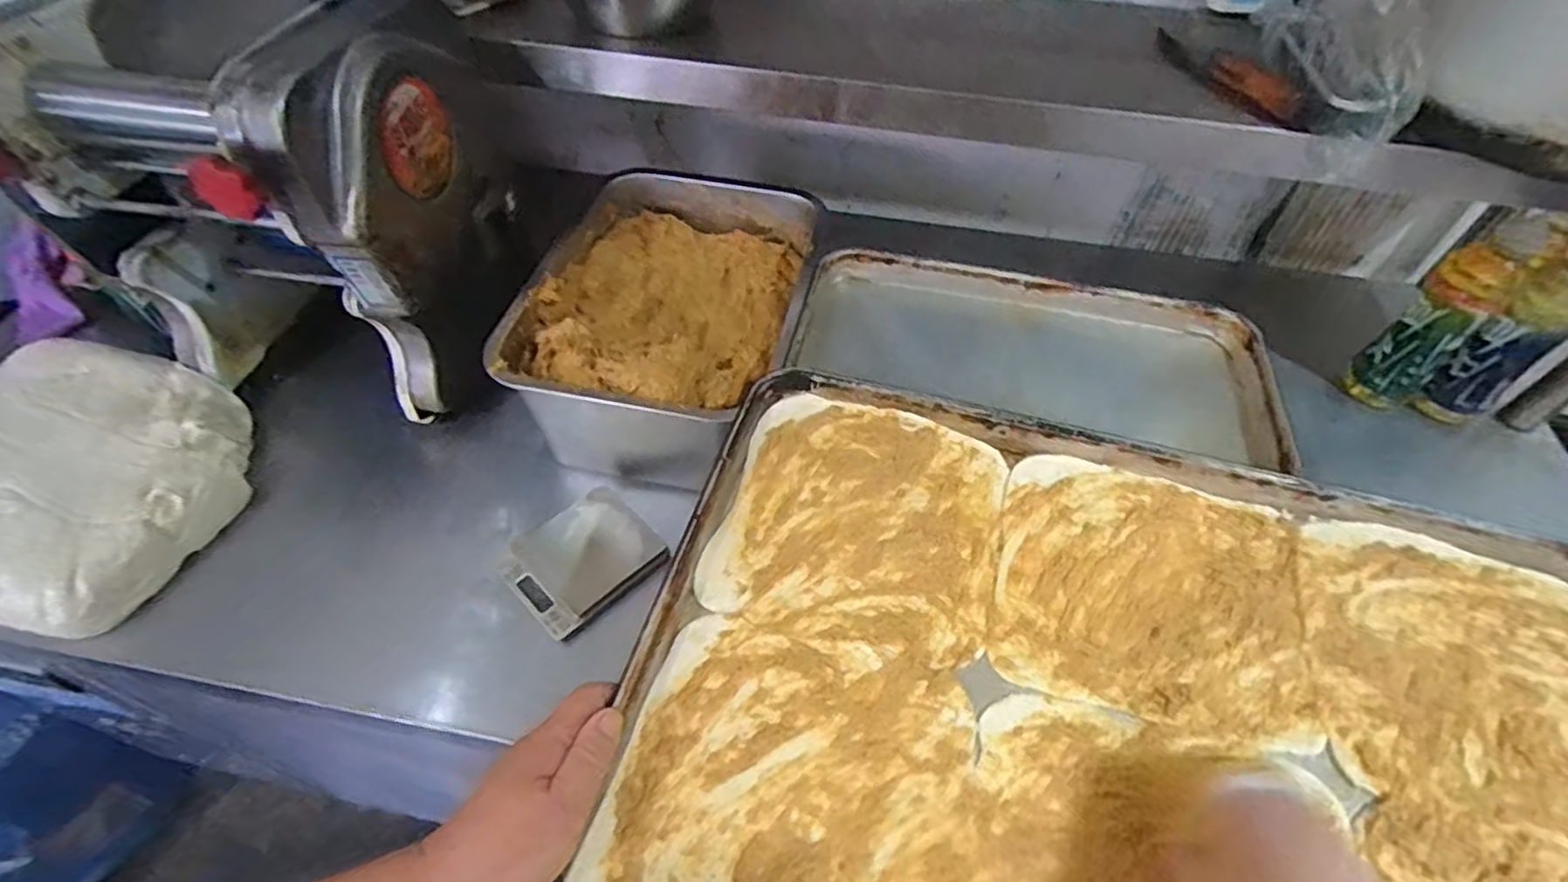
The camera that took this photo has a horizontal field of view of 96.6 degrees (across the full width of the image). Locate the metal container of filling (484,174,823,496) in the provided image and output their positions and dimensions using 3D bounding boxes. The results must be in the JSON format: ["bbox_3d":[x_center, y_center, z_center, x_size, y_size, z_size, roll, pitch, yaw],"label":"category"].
[{"bbox_3d":[-0.110,-0.126,0.743,0.259,0.149,0.352,11,49,5],"label":"metal container of filling"}]

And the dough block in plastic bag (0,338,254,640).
[{"bbox_3d":[-0.661,0.023,0.638,0.296,0.068,0.257,16,50,10],"label":"dough block in plastic bag"}]

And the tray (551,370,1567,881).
[{"bbox_3d":[0.218,0.166,0.393,0.592,0.035,0.390,14,50,8],"label":"tray"}]

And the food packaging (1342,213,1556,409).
[{"bbox_3d":[0.697,-0.129,0.742,0.054,0.219,0.068,-24,55,-22],"label":"food packaging"}]

